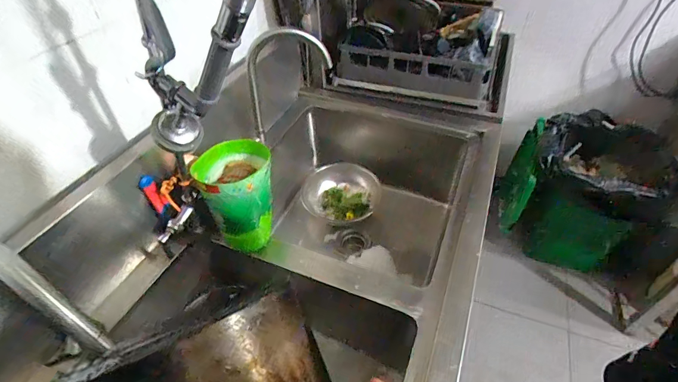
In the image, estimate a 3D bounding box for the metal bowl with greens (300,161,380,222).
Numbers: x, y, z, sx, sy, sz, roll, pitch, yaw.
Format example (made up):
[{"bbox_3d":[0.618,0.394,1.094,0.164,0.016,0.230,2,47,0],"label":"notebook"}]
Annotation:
[{"bbox_3d":[0.008,0.007,1.174,0.230,0.103,0.214,-1,44,1],"label":"metal bowl with greens"}]

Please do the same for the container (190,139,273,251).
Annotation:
[{"bbox_3d":[-0.205,0.004,0.739,0.150,0.141,0.187,-15,45,-12],"label":"container"}]

